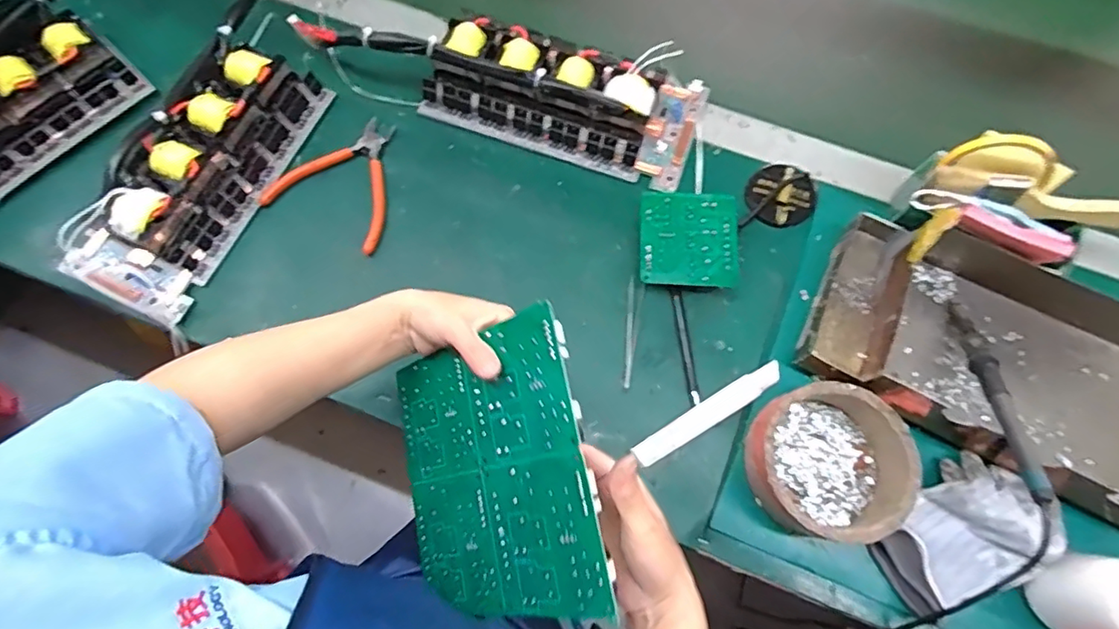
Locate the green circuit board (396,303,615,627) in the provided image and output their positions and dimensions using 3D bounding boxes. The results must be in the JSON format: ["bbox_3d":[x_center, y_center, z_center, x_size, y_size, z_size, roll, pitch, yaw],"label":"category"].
[{"bbox_3d":[-0.051,0.108,0.384,0.172,0.005,0.182,-23,72,38],"label":"green circuit board"}]

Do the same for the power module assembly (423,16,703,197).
[{"bbox_3d":[0.008,-0.237,0.584,0.286,0.062,0.134,20,71,7],"label":"power module assembly"}]

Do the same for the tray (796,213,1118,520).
[{"bbox_3d":[0.399,0.040,0.494,0.329,0.056,0.182,25,72,8],"label":"tray"}]

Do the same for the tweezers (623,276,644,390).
[{"bbox_3d":[0.070,0.018,0.532,0.014,0.005,0.106,6,70,2],"label":"tweezers"}]

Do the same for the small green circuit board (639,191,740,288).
[{"bbox_3d":[0.125,-0.071,0.548,0.093,0.024,0.097,3,70,1],"label":"small green circuit board"}]

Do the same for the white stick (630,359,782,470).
[{"bbox_3d":[0.137,0.090,0.508,0.155,0.005,0.023,-30,73,-8],"label":"white stick"}]

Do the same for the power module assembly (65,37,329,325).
[{"bbox_3d":[-0.353,-0.142,0.549,0.120,0.061,0.285,25,72,8],"label":"power module assembly"}]

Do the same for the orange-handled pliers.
[{"bbox_3d":[-0.215,-0.144,0.573,0.125,0.011,0.135,23,72,8],"label":"orange-handled pliers"}]

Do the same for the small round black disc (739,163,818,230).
[{"bbox_3d":[0.227,-0.121,0.569,0.068,0.019,0.069,0,70,0],"label":"small round black disc"}]

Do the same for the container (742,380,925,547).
[{"bbox_3d":[0.229,0.123,0.471,0.133,0.051,0.123,0,70,0],"label":"container"}]

